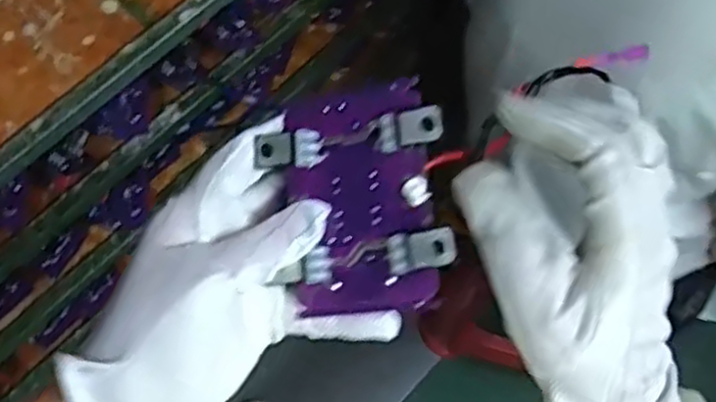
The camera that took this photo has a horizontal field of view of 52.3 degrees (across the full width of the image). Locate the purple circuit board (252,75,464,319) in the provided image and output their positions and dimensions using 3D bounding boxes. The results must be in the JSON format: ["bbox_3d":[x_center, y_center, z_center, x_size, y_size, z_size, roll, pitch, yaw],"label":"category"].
[{"bbox_3d":[0.002,-0.002,0.315,0.075,0.012,0.096,-9,81,25],"label":"purple circuit board"}]

